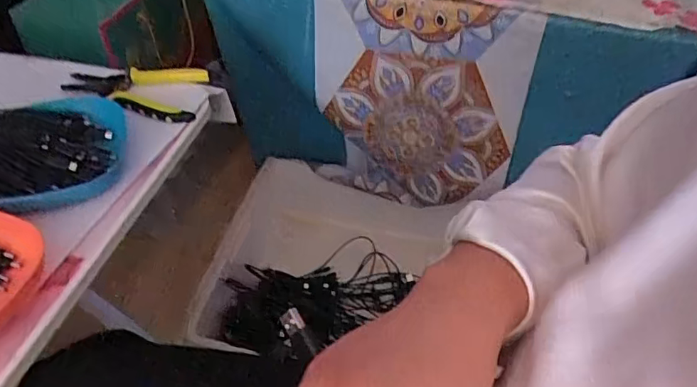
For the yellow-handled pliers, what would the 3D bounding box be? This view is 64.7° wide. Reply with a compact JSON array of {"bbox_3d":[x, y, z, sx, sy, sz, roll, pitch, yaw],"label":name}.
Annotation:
[{"bbox_3d":[-0.235,-0.114,0.590,0.154,0.020,0.075,7,45,6],"label":"yellow-handled pliers"}]

